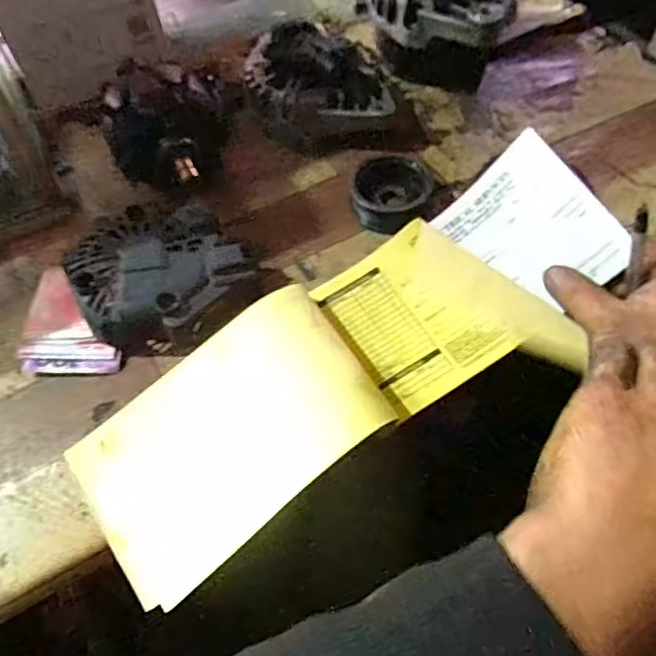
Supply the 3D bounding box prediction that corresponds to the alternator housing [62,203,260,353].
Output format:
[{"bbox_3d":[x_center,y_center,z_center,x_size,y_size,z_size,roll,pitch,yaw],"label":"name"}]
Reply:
[{"bbox_3d":[-0.116,-0.036,0.415,0.110,0.045,0.116,-2,57,3],"label":"alternator housing"}]

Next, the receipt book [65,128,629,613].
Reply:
[{"bbox_3d":[0.013,0.023,0.372,0.376,0.054,0.121,-34,58,-9],"label":"receipt book"}]

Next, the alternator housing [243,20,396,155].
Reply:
[{"bbox_3d":[-0.012,-0.217,0.511,0.124,0.065,0.125,-5,57,1],"label":"alternator housing"}]

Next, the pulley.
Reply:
[{"bbox_3d":[0.049,-0.107,0.461,0.059,0.029,0.056,-2,57,3],"label":"pulley"}]

